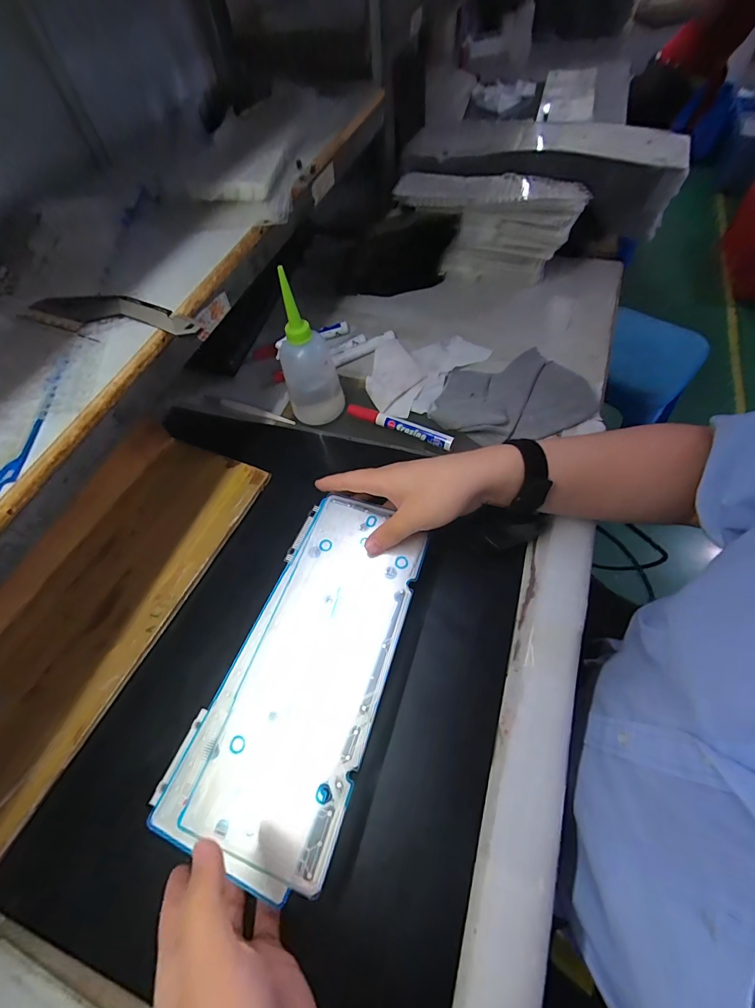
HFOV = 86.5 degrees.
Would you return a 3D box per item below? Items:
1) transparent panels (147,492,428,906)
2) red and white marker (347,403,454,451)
[{"bbox_3d":[-0.054,0.120,0.332,0.127,0.007,0.282,15,62,12],"label":"transparent panels"},{"bbox_3d":[0.026,-0.096,0.485,0.135,0.013,0.018,23,65,19],"label":"red and white marker"}]

